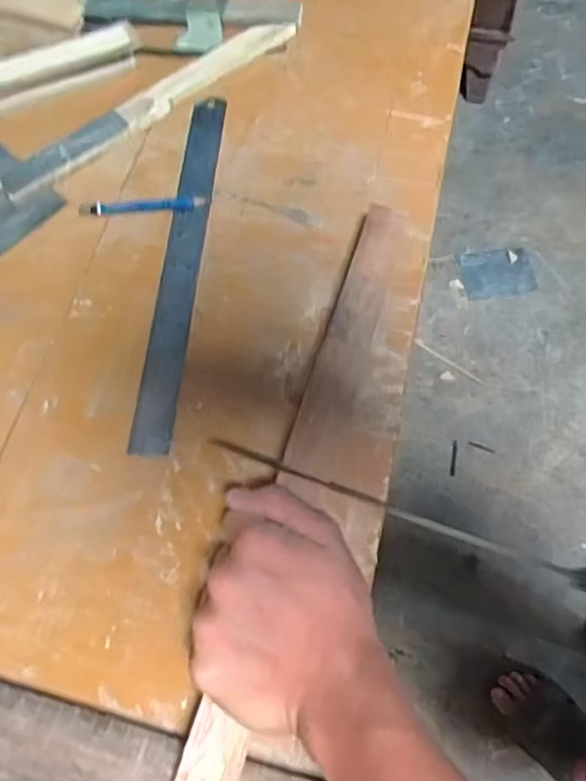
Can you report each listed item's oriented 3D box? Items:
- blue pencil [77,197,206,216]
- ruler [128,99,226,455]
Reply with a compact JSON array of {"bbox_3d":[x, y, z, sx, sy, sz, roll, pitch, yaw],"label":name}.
[{"bbox_3d":[-0.119,-0.145,0.472,0.099,0.006,0.011,-3,65,3],"label":"blue pencil"},{"bbox_3d":[-0.084,-0.102,0.456,0.029,0.008,0.311,-1,66,11],"label":"ruler"}]

